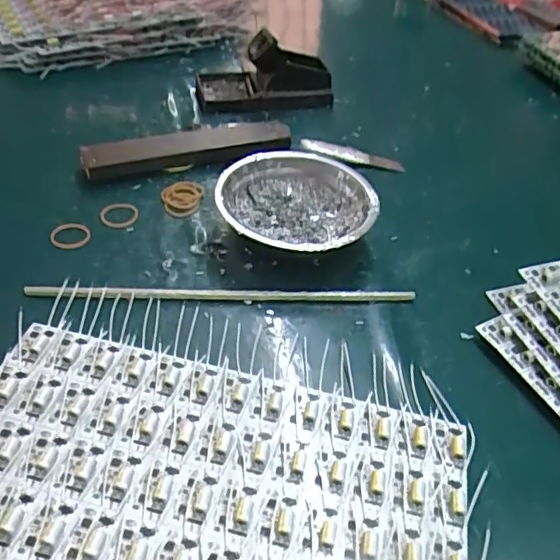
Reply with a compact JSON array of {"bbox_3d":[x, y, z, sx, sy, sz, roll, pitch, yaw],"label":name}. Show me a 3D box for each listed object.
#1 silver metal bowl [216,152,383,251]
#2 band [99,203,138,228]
[{"bbox_3d":[0.014,-0.055,0.464,0.126,0.045,0.120,3,44,-3],"label":"silver metal bowl"},{"bbox_3d":[-0.137,-0.056,0.477,0.031,0.005,0.031,-1,54,-7],"label":"band"}]

